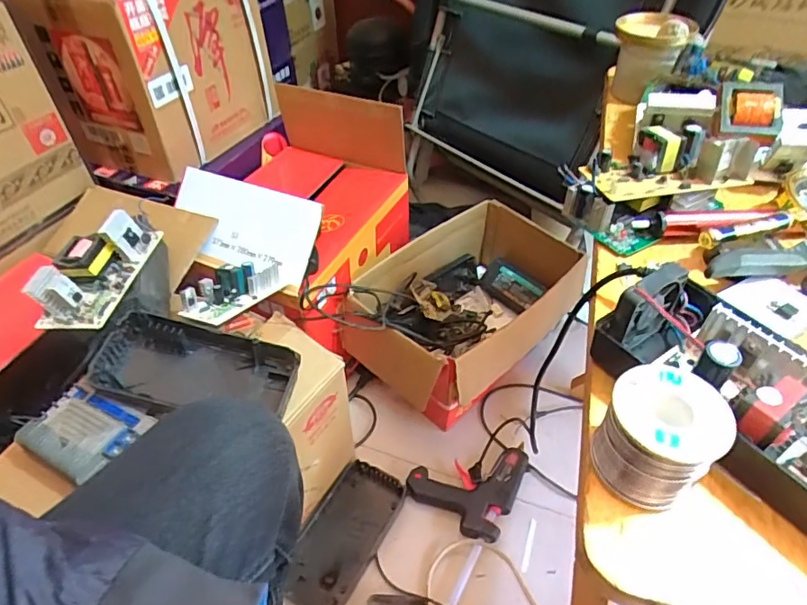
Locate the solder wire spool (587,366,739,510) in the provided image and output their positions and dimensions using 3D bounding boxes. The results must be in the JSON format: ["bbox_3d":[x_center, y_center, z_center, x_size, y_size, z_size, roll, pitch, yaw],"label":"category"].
[{"bbox_3d":[0.128,0.069,0.261,0.052,0.052,0.051,-1,45,1],"label":"solder wire spool"}]

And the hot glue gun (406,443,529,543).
[{"bbox_3d":[0.108,0.289,0.854,0.158,0.030,0.173,21,49,21],"label":"hot glue gun"}]

